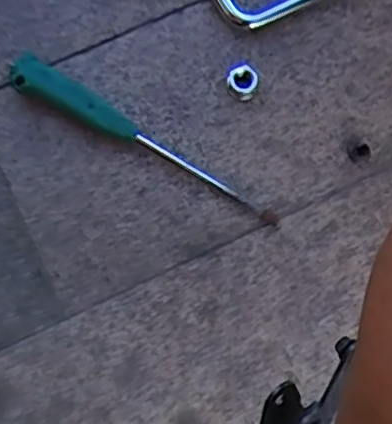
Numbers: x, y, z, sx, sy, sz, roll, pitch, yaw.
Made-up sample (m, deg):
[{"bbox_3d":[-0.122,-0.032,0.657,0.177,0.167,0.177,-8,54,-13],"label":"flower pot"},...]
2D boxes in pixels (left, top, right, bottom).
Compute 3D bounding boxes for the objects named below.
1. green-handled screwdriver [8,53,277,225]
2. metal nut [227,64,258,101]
[{"bbox_3d":[-0.045,-0.059,0.519,0.252,0.025,0.029,31,80,6],"label":"green-handled screwdriver"},{"bbox_3d":[0.040,-0.111,0.528,0.024,0.020,0.025,0,79,0],"label":"metal nut"}]

